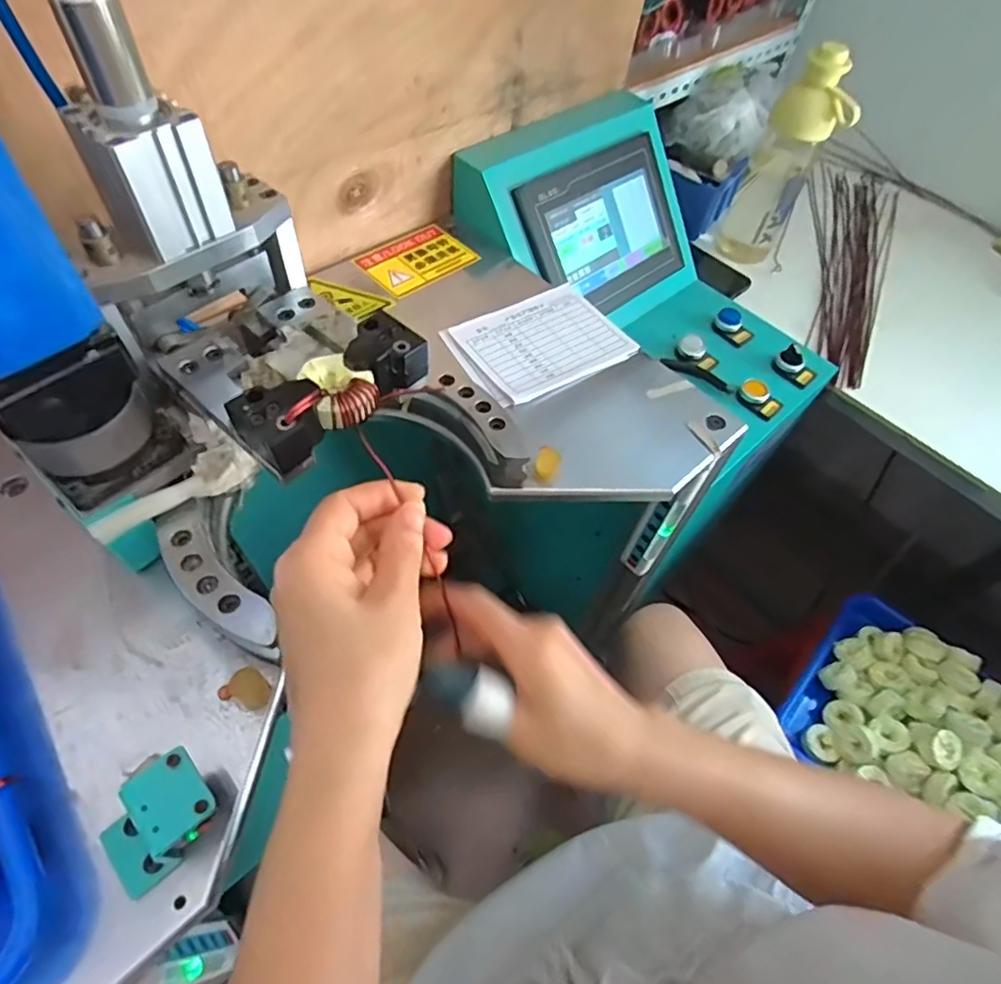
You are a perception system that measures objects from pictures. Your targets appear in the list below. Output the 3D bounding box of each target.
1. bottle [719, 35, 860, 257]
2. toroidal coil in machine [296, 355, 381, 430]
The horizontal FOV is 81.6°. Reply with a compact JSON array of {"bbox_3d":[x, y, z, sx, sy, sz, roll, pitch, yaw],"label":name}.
[{"bbox_3d":[0.341,-0.394,0.699,0.089,0.227,0.070,21,57,9],"label":"bottle"},{"bbox_3d":[-0.079,-0.051,0.287,0.032,0.012,0.038,-26,62,-20],"label":"toroidal coil in machine"}]

